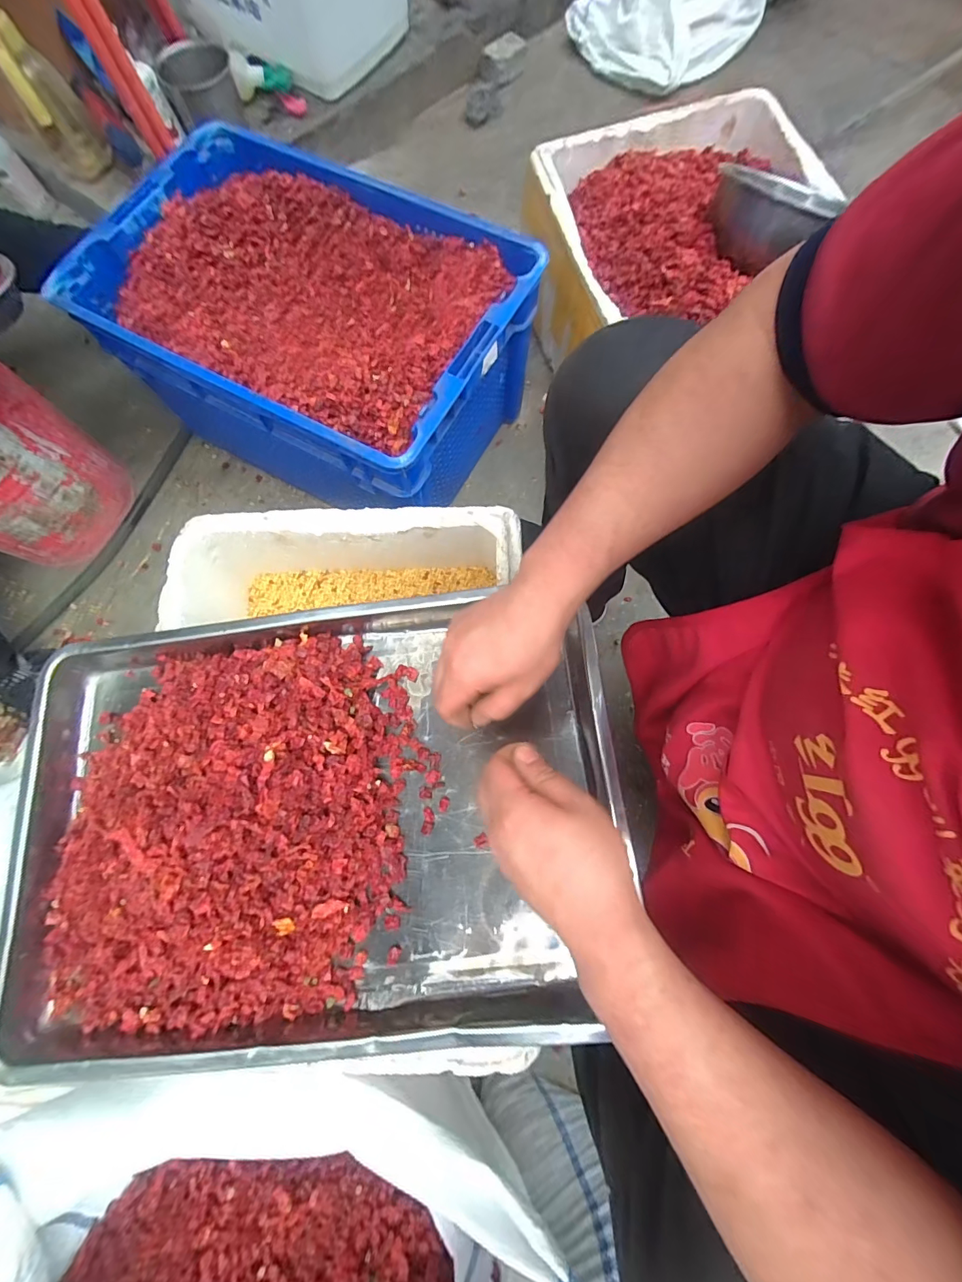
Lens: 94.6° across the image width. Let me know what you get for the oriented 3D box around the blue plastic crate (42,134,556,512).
[{"bbox_3d":[-0.270,-0.501,0.768,0.638,0.269,0.434,26,78,8],"label":"blue plastic crate"}]

